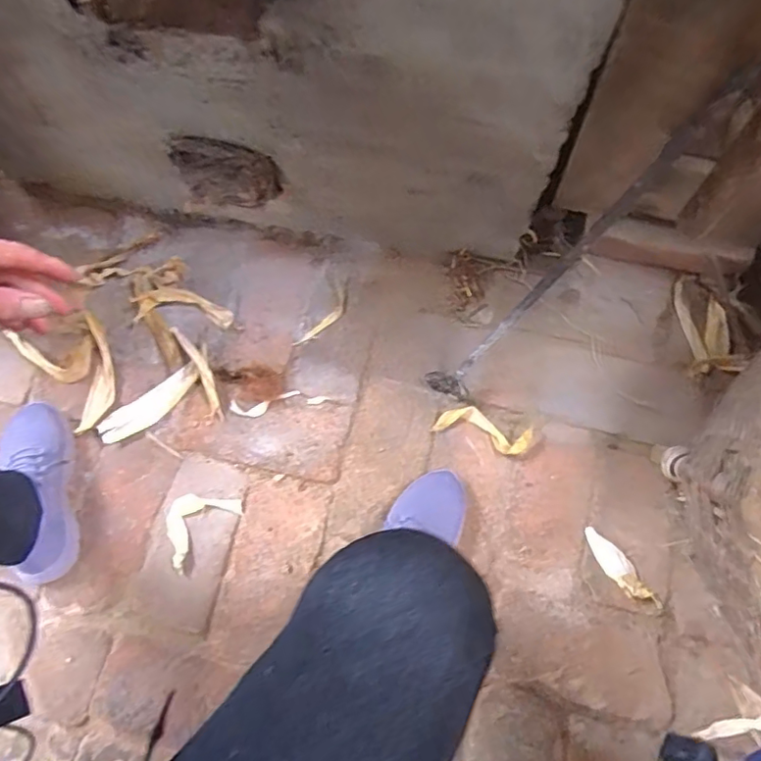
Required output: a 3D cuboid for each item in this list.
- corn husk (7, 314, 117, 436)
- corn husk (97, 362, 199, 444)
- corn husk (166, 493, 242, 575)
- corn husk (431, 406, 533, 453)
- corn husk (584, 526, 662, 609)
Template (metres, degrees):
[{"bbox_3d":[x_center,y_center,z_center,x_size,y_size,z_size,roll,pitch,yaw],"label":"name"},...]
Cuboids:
[{"bbox_3d":[-0.455,-0.030,0.826,0.117,0.029,0.198,-40,78,-10],"label":"corn husk"},{"bbox_3d":[-0.334,0.036,0.804,0.159,0.019,0.044,-37,78,-9],"label":"corn husk"},{"bbox_3d":[-0.256,0.193,0.758,0.077,0.012,0.120,43,79,11],"label":"corn husk"},{"bbox_3d":[0.146,0.066,0.782,0.131,0.025,0.049,19,75,5],"label":"corn husk"},{"bbox_3d":[0.319,0.251,0.736,0.033,0.017,0.124,-39,78,-10],"label":"corn husk"}]

